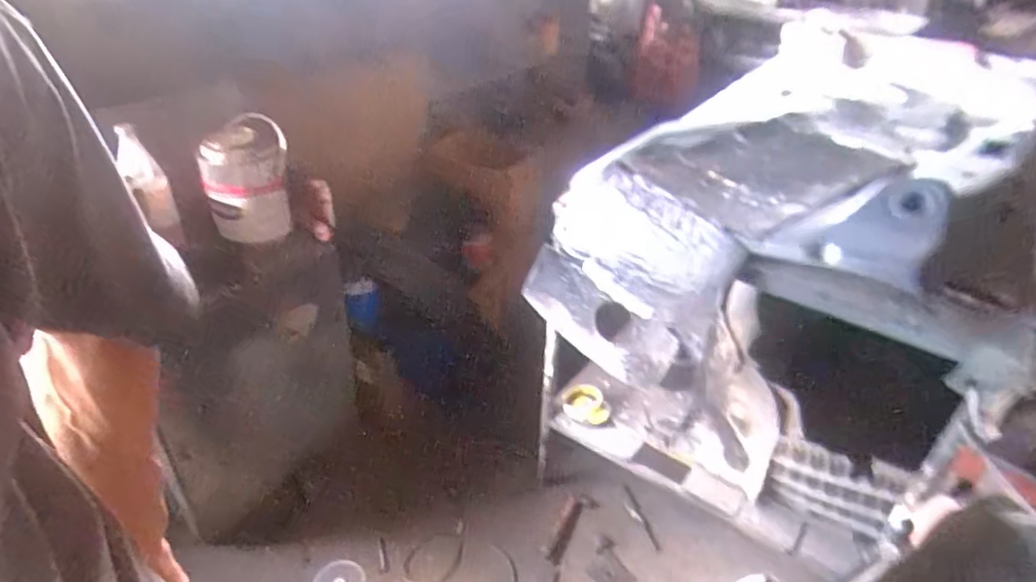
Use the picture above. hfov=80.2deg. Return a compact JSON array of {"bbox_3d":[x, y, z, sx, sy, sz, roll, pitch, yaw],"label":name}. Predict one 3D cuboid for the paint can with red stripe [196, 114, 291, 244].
[{"bbox_3d":[-0.545,-0.228,1.248,0.160,0.187,0.202,-12,38,-18],"label":"paint can with red stripe"}]

